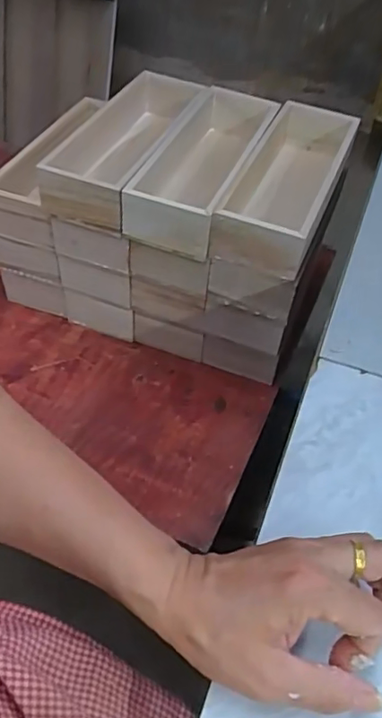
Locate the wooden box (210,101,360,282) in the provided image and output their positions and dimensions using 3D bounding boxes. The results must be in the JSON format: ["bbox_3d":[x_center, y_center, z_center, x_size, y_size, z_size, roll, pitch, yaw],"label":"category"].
[{"bbox_3d":[0.121,-0.216,0.693,0.108,0.066,0.288,18,51,11],"label":"wooden box"}]

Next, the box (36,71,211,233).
[{"bbox_3d":[-0.080,-0.277,0.733,0.114,0.068,0.289,17,50,10],"label":"box"}]

